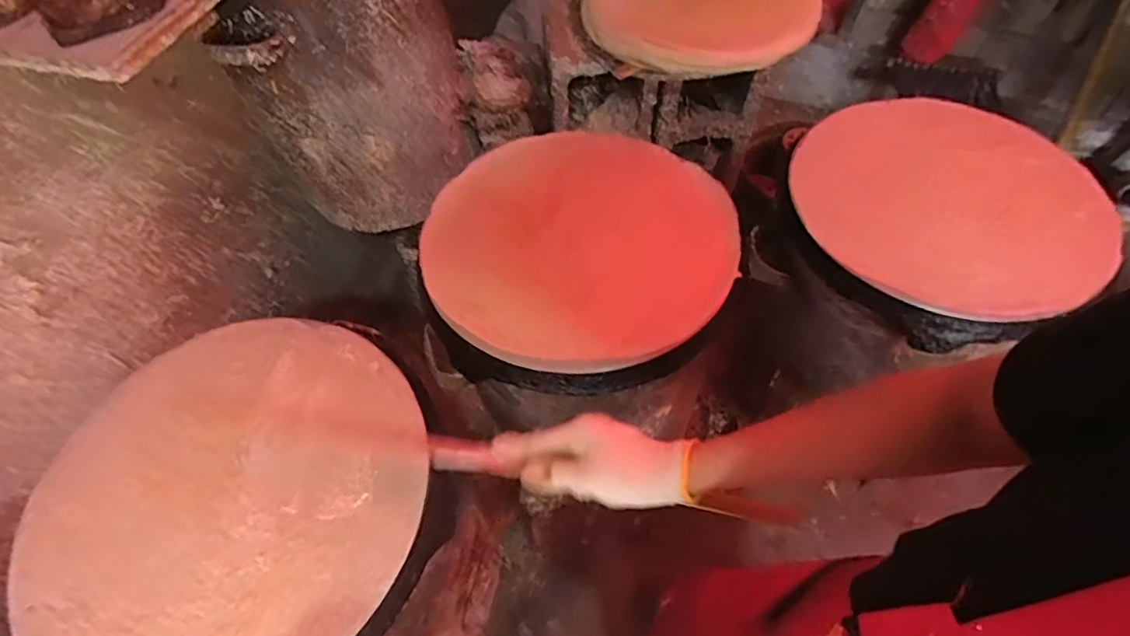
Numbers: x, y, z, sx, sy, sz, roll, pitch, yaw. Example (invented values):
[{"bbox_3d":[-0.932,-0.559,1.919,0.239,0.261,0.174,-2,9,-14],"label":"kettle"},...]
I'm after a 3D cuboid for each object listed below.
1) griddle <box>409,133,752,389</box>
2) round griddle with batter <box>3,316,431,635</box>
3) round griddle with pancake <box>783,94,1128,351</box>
[{"bbox_3d":[0.016,-0.085,0.704,0.356,0.043,0.352,7,56,6],"label":"griddle"},{"bbox_3d":[-0.316,0.161,0.553,0.354,0.027,0.356,-1,56,1],"label":"round griddle with batter"},{"bbox_3d":[0.481,-0.148,0.740,0.392,0.063,0.349,-18,57,-10],"label":"round griddle with pancake"}]

